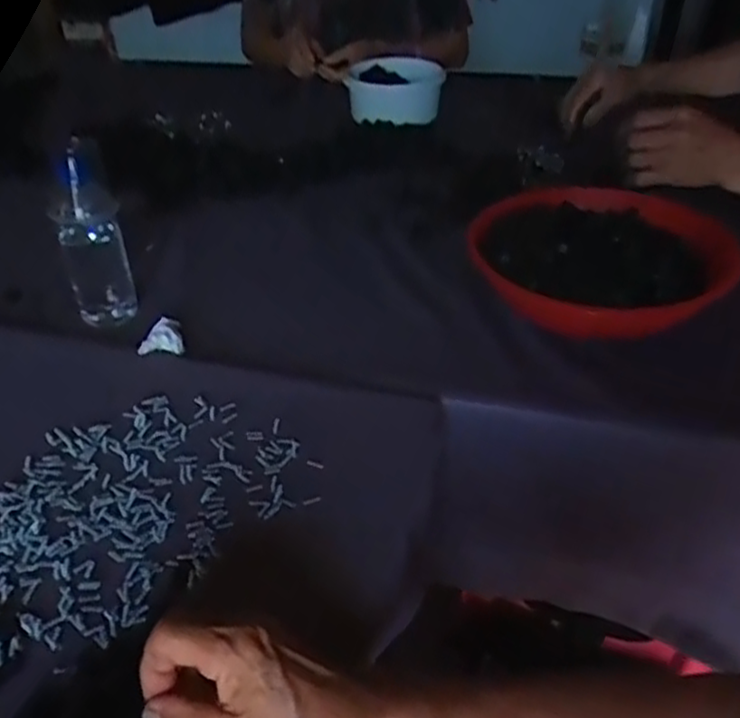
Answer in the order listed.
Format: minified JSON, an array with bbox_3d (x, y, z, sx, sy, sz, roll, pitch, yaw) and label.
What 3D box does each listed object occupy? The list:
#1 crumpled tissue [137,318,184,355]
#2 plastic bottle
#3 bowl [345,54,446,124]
[{"bbox_3d":[-0.196,-0.024,0.681,0.040,0.015,0.047,-5,38,-6],"label":"crumpled tissue"},{"bbox_3d":[-0.273,-0.116,0.707,0.060,0.188,0.047,-17,40,-20],"label":"plastic bottle"},{"bbox_3d":[0.040,-0.422,1.145,0.143,0.092,0.172,1,37,2],"label":"bowl"}]

